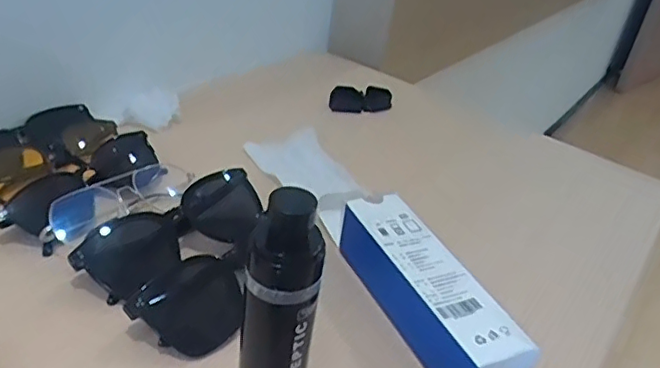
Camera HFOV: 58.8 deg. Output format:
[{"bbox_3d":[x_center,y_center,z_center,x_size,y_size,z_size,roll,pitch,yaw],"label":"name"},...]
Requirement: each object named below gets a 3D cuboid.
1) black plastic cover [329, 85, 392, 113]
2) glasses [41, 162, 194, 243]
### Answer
[{"bbox_3d":[0.035,-0.097,0.677,0.070,0.029,0.034,-5,34,-20],"label":"black plastic cover"},{"bbox_3d":[-0.161,0.007,0.461,0.054,0.029,0.138,21,34,20],"label":"glasses"}]

